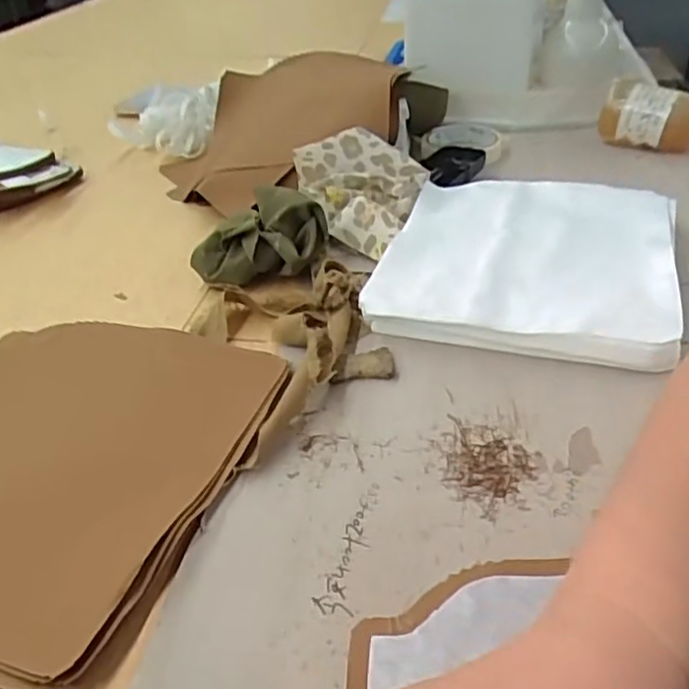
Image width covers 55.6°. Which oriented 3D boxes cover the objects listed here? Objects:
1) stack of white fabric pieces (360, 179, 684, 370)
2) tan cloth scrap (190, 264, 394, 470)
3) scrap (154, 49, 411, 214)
[{"bbox_3d":[0.147,-0.069,0.524,0.208,0.035,0.219,10,39,17],"label":"stack of white fabric pieces"},{"bbox_3d":[-0.040,-0.020,0.476,0.139,0.035,0.145,-2,37,2],"label":"tan cloth scrap"},{"bbox_3d":[-0.088,-0.236,0.711,0.194,0.098,0.260,20,43,28],"label":"scrap"}]

